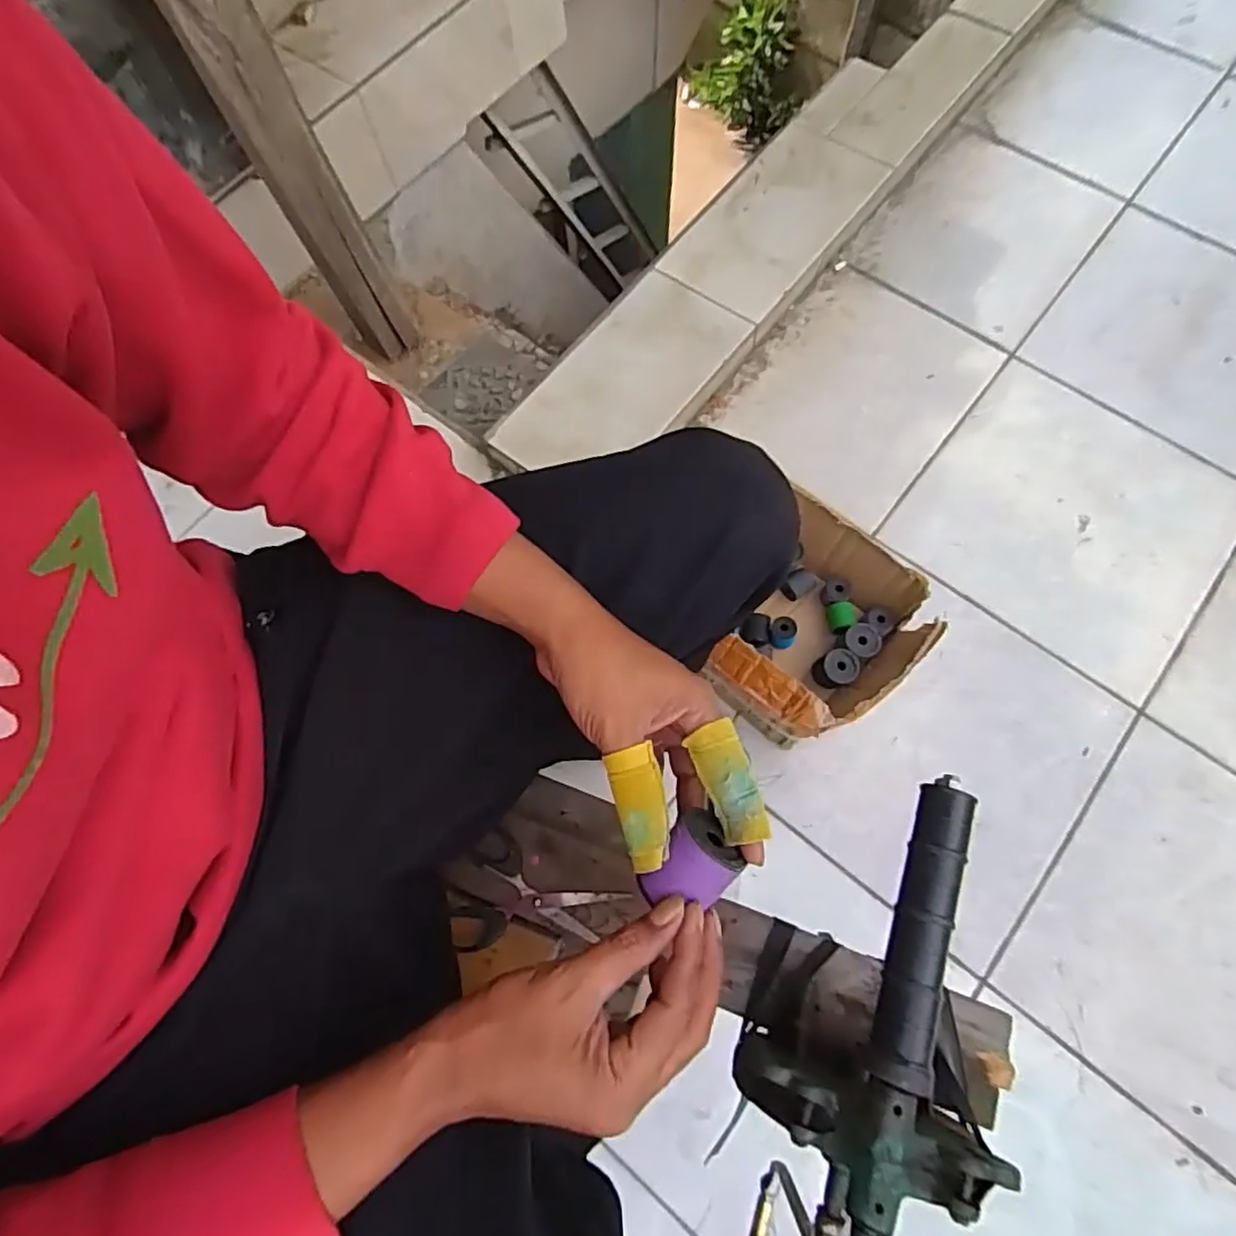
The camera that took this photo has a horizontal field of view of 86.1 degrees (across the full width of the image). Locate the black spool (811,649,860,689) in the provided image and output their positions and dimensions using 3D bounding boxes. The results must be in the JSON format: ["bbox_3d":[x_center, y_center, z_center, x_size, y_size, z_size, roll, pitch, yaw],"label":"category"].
[{"bbox_3d":[0.281,0.066,0.855,0.044,0.051,0.041,0,71,1],"label":"black spool"}]

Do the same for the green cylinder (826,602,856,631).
[{"bbox_3d":[0.296,0.000,0.883,0.031,0.033,0.035,-5,71,-1],"label":"green cylinder"}]

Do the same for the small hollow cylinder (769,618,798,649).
[{"bbox_3d":[0.218,0.021,0.879,0.033,0.031,0.035,11,72,5],"label":"small hollow cylinder"}]

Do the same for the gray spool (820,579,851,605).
[{"bbox_3d":[0.293,-0.032,0.891,0.032,0.036,0.033,0,71,1],"label":"gray spool"}]

